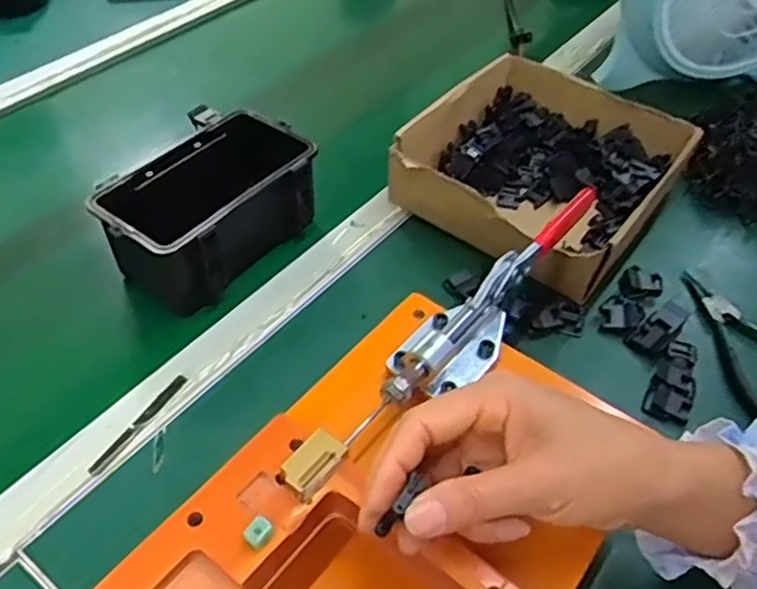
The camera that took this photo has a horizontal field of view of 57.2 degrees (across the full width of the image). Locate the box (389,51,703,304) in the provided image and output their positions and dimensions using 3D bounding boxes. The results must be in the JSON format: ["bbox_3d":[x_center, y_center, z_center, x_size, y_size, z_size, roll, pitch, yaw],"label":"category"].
[{"bbox_3d":[0.149,-0.116,0.641,0.202,0.080,0.232,29,53,23],"label":"box"}]

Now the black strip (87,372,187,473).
[{"bbox_3d":[-0.166,0.088,0.480,0.009,0.004,0.089,25,51,21],"label":"black strip"}]

